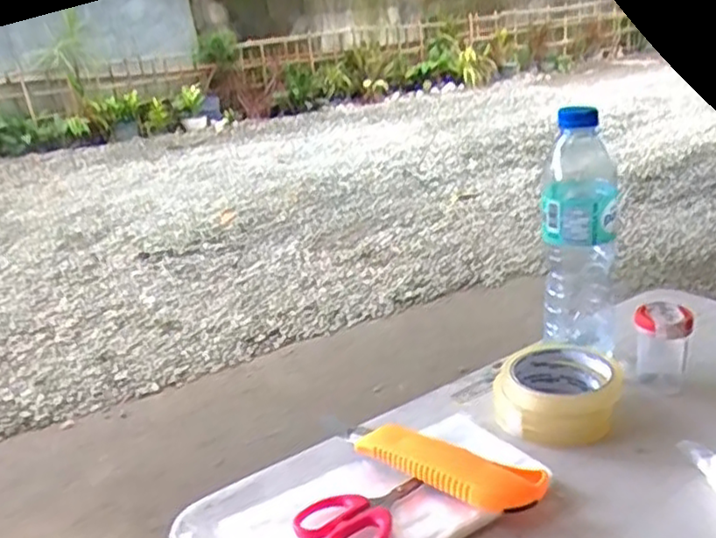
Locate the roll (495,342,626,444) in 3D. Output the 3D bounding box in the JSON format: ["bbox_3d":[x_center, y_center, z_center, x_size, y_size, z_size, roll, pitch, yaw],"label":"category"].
[{"bbox_3d":[0.160,0.099,0.557,0.099,0.035,0.100,-1,22,12],"label":"roll"}]

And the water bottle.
[{"bbox_3d":[0.192,-0.027,0.598,0.062,0.202,0.052,3,23,21],"label":"water bottle"}]

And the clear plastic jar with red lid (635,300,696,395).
[{"bbox_3d":[0.251,0.065,0.570,0.040,0.069,0.036,5,24,26],"label":"clear plastic jar with red lid"}]

